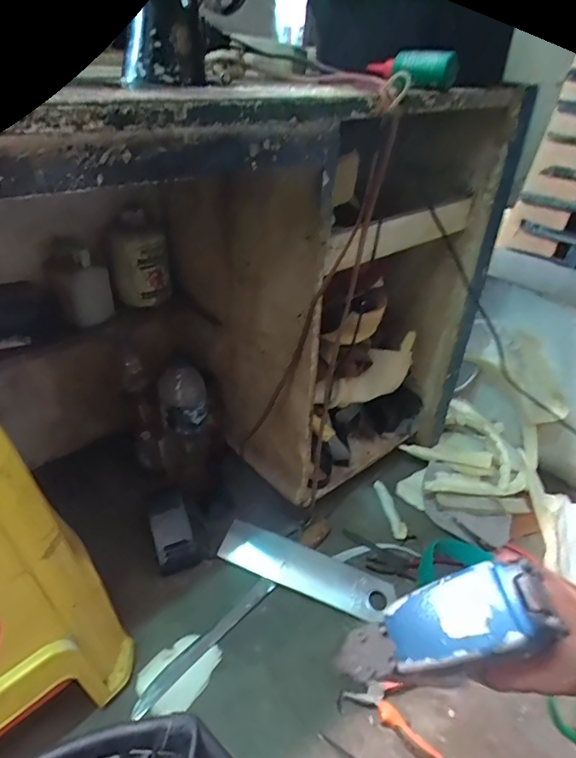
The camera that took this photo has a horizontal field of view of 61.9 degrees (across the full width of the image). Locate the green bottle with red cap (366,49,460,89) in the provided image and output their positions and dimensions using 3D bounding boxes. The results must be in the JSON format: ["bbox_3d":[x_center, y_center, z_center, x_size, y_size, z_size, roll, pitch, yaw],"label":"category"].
[{"bbox_3d":[0.153,-0.382,0.589,0.044,0.036,0.107,-20,42,-32],"label":"green bottle with red cap"}]

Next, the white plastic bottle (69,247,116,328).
[{"bbox_3d":[-0.322,-0.145,0.776,0.071,0.114,0.038,-9,37,-20],"label":"white plastic bottle"}]

